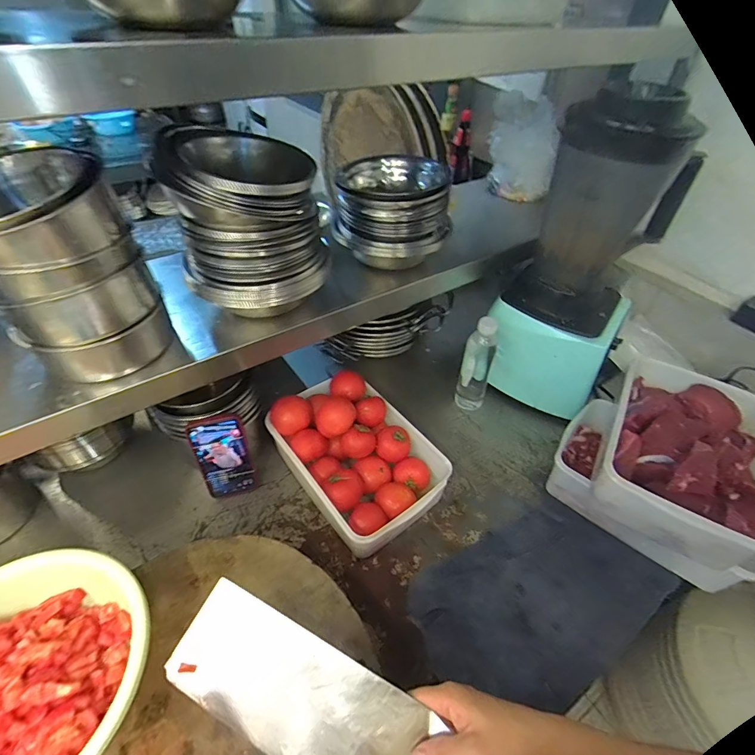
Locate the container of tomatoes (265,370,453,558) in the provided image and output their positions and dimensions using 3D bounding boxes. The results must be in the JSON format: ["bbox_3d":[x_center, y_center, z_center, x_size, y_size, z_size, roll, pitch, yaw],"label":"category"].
[{"bbox_3d":[-0.035,0.132,0.672,0.201,0.118,0.289,-29,53,-28],"label":"container of tomatoes"}]

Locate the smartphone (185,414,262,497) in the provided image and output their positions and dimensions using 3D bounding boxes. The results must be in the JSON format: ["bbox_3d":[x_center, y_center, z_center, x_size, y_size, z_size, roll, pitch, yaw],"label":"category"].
[{"bbox_3d":[-0.243,0.128,0.641,0.081,0.161,0.012,-12,36,-12],"label":"smartphone"}]

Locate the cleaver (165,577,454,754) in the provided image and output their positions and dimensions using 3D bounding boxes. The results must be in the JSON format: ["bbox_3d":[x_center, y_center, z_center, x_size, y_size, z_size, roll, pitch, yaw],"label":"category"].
[{"bbox_3d":[-0.021,0.297,0.342,0.319,0.026,0.097,28,76,5],"label":"cleaver"}]

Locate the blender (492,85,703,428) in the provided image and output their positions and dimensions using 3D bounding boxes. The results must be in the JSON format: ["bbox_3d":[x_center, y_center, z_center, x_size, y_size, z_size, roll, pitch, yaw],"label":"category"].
[{"bbox_3d":[0.380,-0.216,0.737,0.210,0.494,0.267,26,49,21],"label":"blender"}]

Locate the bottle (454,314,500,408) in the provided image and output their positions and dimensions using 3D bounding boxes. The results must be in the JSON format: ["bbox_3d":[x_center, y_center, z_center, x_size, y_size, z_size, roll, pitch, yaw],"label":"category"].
[{"bbox_3d":[0.200,-0.027,0.794,0.064,0.214,0.060,15,46,11],"label":"bottle"}]

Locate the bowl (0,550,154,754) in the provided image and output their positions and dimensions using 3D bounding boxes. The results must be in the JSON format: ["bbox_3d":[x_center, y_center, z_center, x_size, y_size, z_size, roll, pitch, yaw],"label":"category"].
[{"bbox_3d":[-0.344,0.298,0.390,0.213,0.072,0.217,2,45,-2],"label":"bowl"}]

